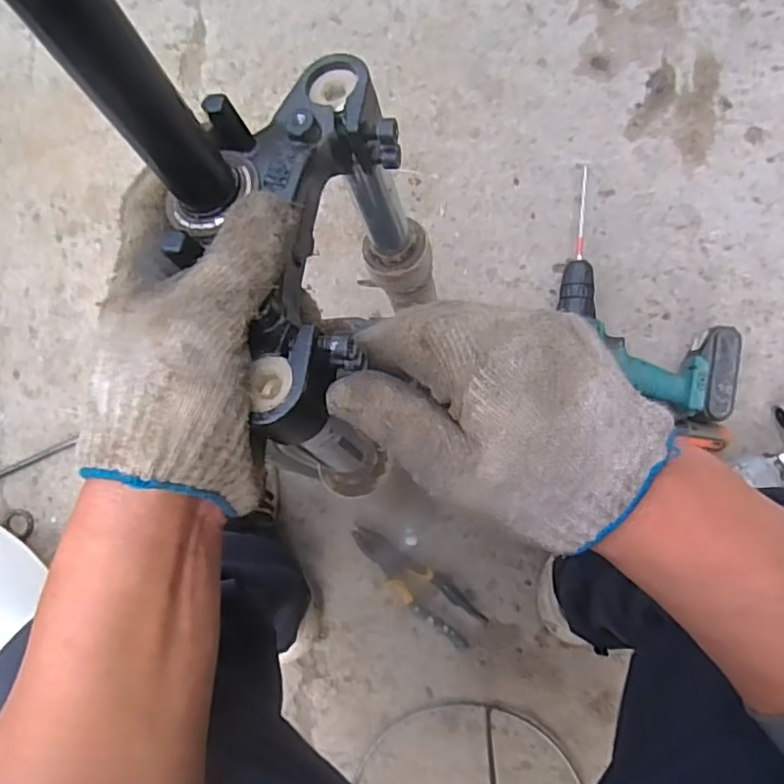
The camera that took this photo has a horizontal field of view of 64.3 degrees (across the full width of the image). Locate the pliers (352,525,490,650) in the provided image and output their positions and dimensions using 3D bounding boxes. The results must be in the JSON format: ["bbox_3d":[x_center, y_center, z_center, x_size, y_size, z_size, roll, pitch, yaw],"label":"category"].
[{"bbox_3d":[0.027,0.232,0.759,0.189,0.012,0.051,37,87,5],"label":"pliers"}]

